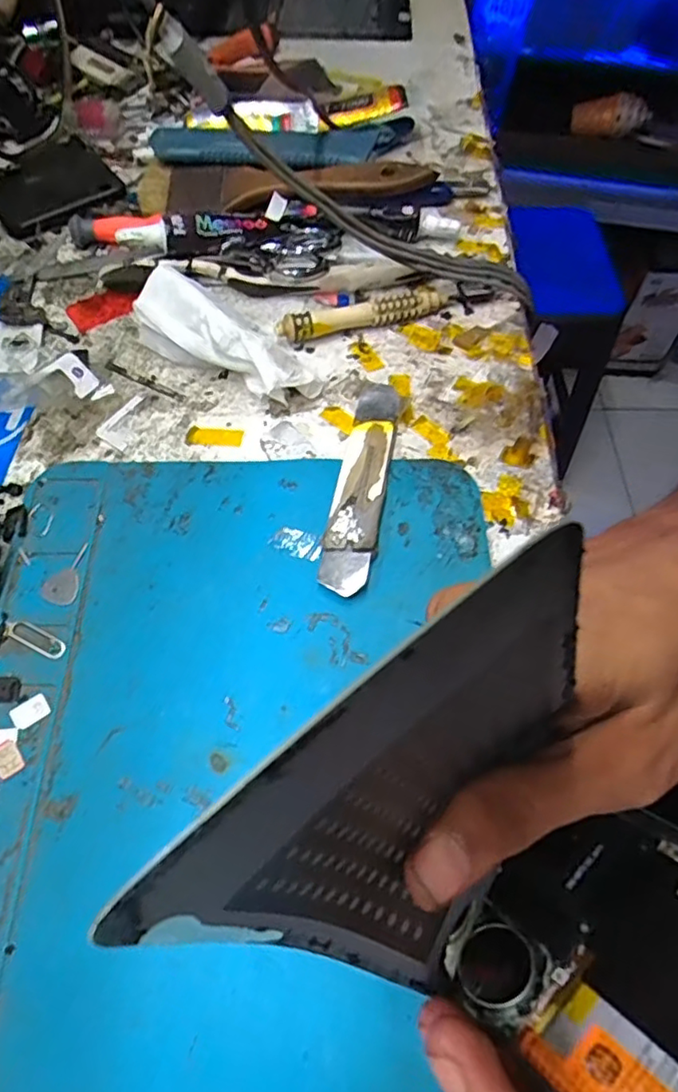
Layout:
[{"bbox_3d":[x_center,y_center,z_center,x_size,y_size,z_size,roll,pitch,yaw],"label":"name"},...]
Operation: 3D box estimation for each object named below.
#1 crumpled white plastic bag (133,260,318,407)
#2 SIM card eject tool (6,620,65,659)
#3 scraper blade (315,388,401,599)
[{"bbox_3d":[-0.056,-0.097,0.294,0.097,0.034,0.024,32,65,15],"label":"crumpled white plastic bag"},{"bbox_3d":[-0.117,0.036,0.236,0.025,0.004,0.008,26,64,9],"label":"SIM card eject tool"},{"bbox_3d":[0.011,-0.031,0.271,0.021,0.009,0.114,10,61,5],"label":"scraper blade"}]

